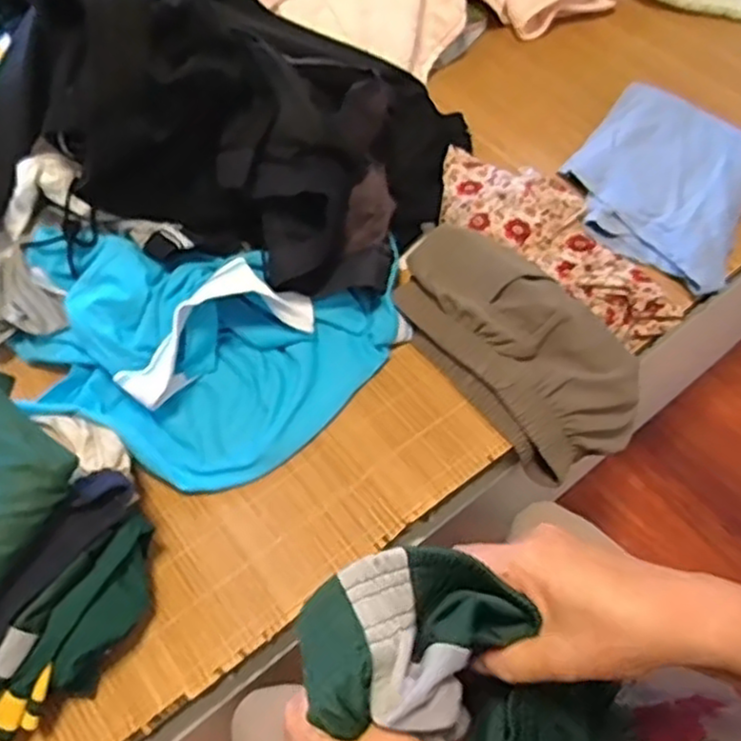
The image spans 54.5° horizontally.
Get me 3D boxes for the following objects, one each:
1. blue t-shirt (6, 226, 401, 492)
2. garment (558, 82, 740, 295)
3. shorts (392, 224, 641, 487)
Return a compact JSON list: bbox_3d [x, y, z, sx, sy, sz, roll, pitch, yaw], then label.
[{"bbox_3d":[-0.197,-0.027,0.803,0.410,0.127,0.280,13,62,10],"label":"blue t-shirt"},{"bbox_3d":[0.383,-0.242,0.926,0.243,0.059,0.242,35,67,20],"label":"garment"},{"bbox_3d":[0.166,-0.026,0.832,0.164,0.130,0.292,-37,65,-17],"label":"shorts"}]

